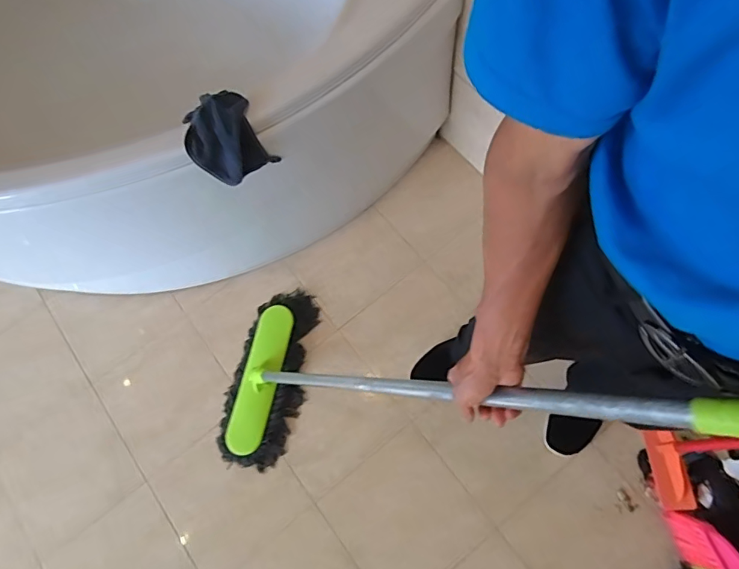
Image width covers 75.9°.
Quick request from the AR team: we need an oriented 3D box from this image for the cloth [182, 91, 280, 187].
[{"bbox_3d":[-0.250,-0.252,0.822,0.130,0.118,0.132,-33,80,-10],"label":"cloth"}]

